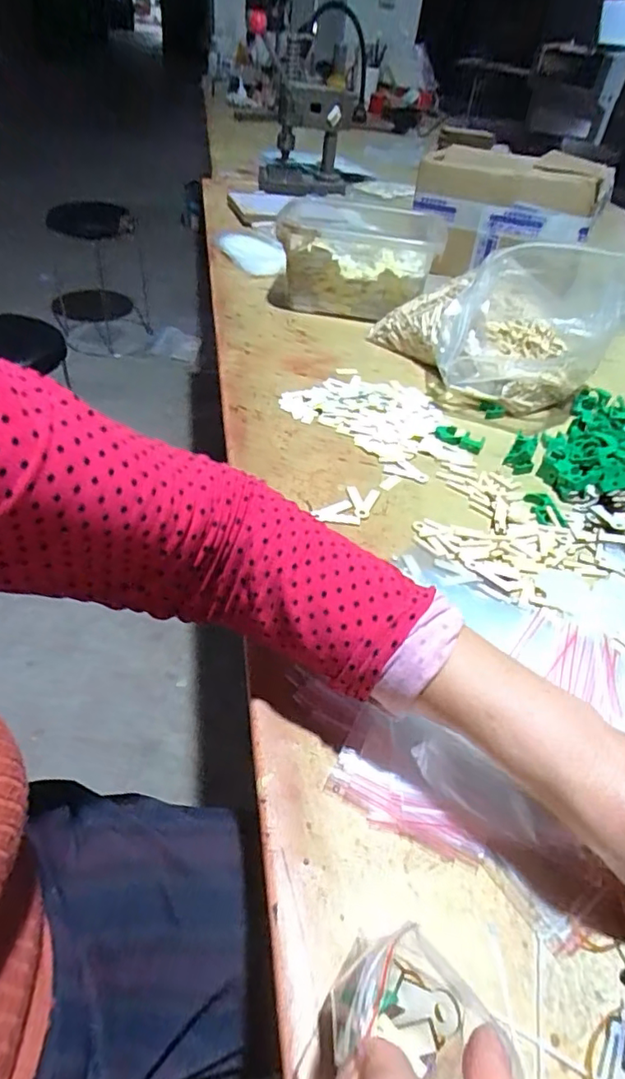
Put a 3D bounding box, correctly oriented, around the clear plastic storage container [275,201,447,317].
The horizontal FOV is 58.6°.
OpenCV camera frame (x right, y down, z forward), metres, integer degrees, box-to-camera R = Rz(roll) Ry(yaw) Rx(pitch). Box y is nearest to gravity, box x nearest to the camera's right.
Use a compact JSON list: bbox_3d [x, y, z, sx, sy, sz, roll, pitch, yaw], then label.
[{"bbox_3d":[0.080,-0.441,0.883,0.229,0.122,0.199,11,43,4],"label":"clear plastic storage container"}]

